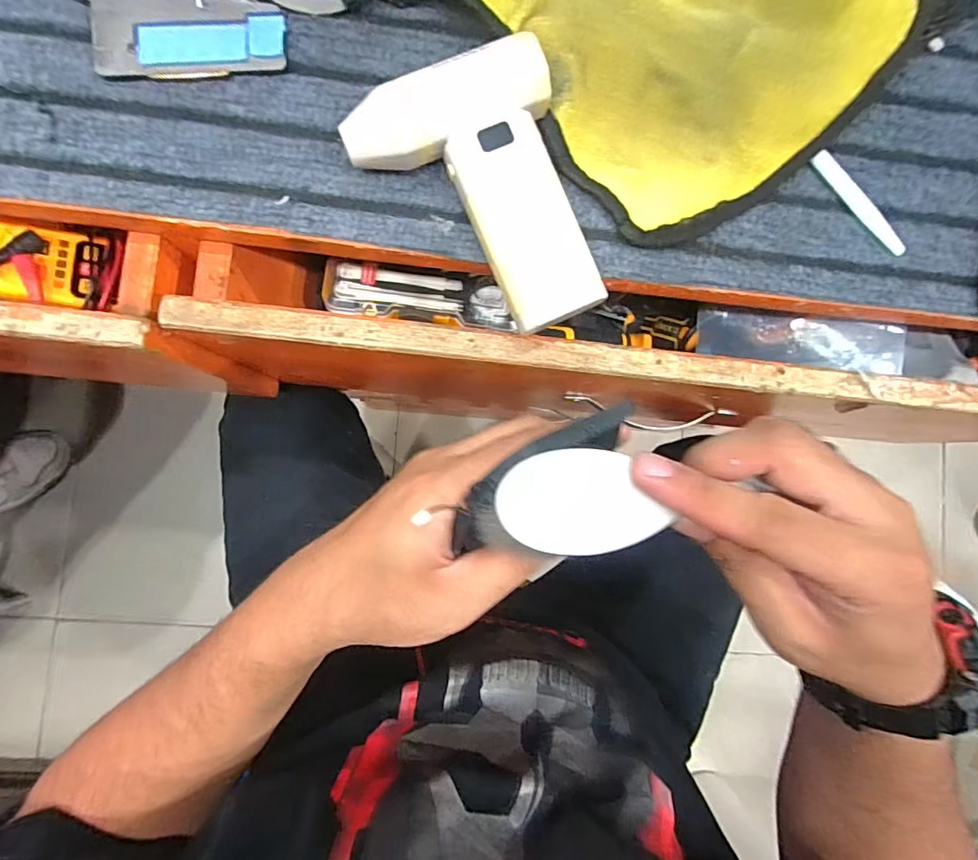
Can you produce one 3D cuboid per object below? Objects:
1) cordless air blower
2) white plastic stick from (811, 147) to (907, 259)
[{"bbox_3d":[-0.005,-0.113,0.253,0.100,0.035,0.134,-19,89,-5],"label":"cordless air blower"},{"bbox_3d":[0.215,-0.131,0.285,0.009,0.006,0.075,-45,91,-5],"label":"white plastic stick"}]

